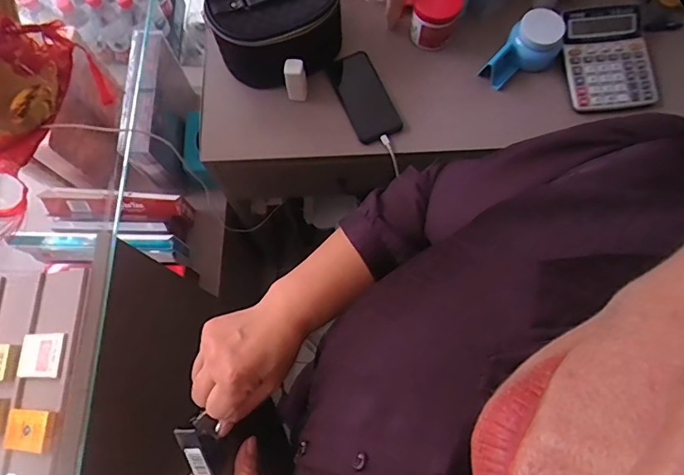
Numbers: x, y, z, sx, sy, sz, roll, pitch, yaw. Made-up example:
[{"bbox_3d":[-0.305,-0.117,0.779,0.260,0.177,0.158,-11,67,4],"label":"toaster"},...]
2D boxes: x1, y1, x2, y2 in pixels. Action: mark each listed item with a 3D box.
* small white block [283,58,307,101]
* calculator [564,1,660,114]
[{"bbox_3d":[-0.075,-0.255,0.764,0.031,0.082,0.029,-4,73,-1],"label":"small white block"},{"bbox_3d":[0.436,-0.296,0.768,0.130,0.019,0.174,-7,88,1],"label":"calculator"}]

